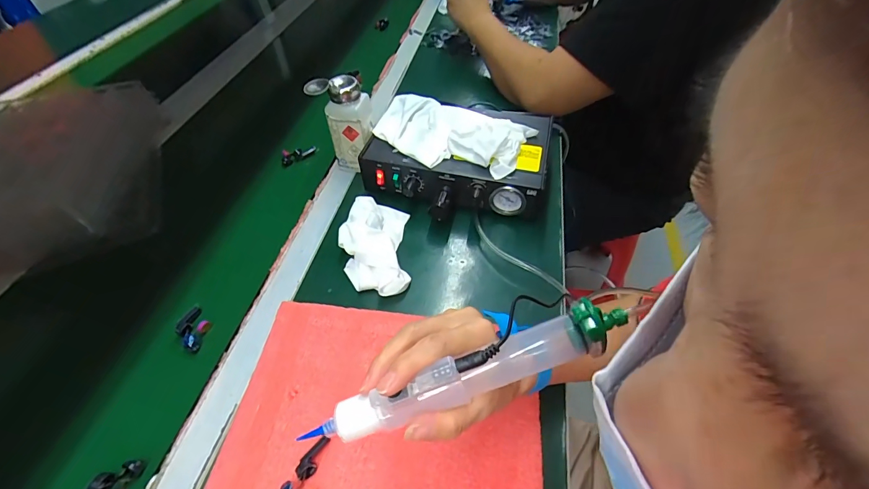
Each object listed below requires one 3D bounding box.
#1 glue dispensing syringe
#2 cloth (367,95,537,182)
[{"bbox_3d":[0.017,0.075,0.223,0.191,0.032,0.023,-23,51,3],"label":"glue dispensing syringe"},{"bbox_3d":[0.014,-0.151,0.507,0.206,0.031,0.117,23,54,20],"label":"cloth"}]

